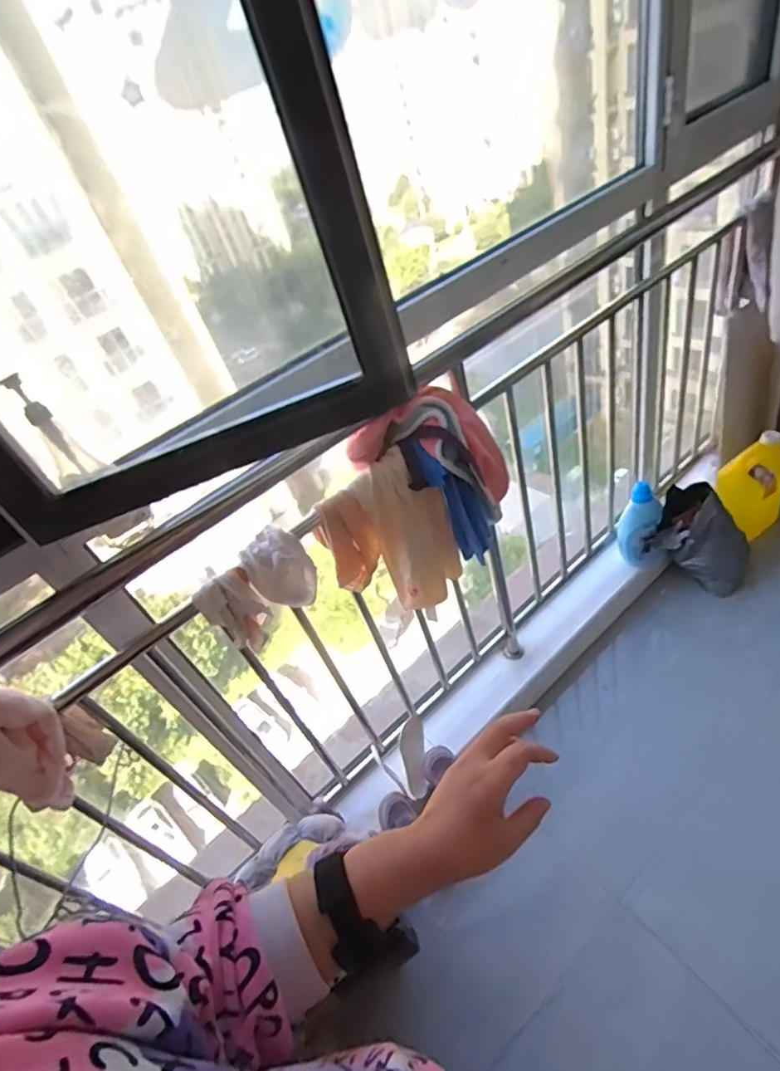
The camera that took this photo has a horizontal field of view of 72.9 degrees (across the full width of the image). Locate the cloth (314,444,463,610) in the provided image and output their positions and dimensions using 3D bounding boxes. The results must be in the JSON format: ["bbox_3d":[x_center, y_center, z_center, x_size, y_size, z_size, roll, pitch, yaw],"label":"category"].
[{"bbox_3d":[0.005,0.014,1.132,0.283,0.341,0.131,-22,50,-14],"label":"cloth"}]

